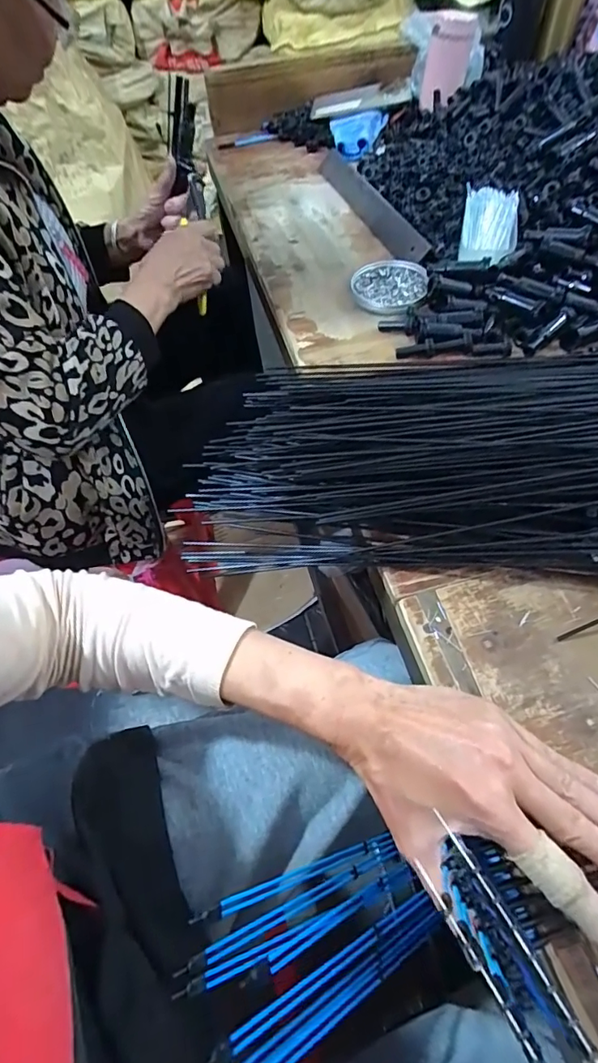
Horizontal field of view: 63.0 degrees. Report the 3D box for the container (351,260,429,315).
[{"bbox_3d":[0.106,-0.291,0.577,0.087,0.010,0.095,-1,58,2],"label":"container"}]

